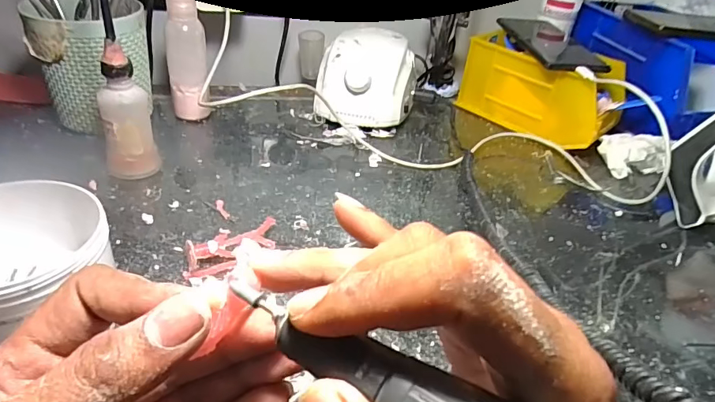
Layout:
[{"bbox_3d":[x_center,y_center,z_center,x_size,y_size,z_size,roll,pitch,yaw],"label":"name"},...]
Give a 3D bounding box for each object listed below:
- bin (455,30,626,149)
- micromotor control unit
[{"bbox_3d":[0.217,-0.132,0.560,0.177,0.085,0.100,27,41,23],"label":"bin"},{"bbox_3d":[0.014,-0.141,0.540,0.106,0.077,0.135,11,37,4],"label":"micromotor control unit"}]

